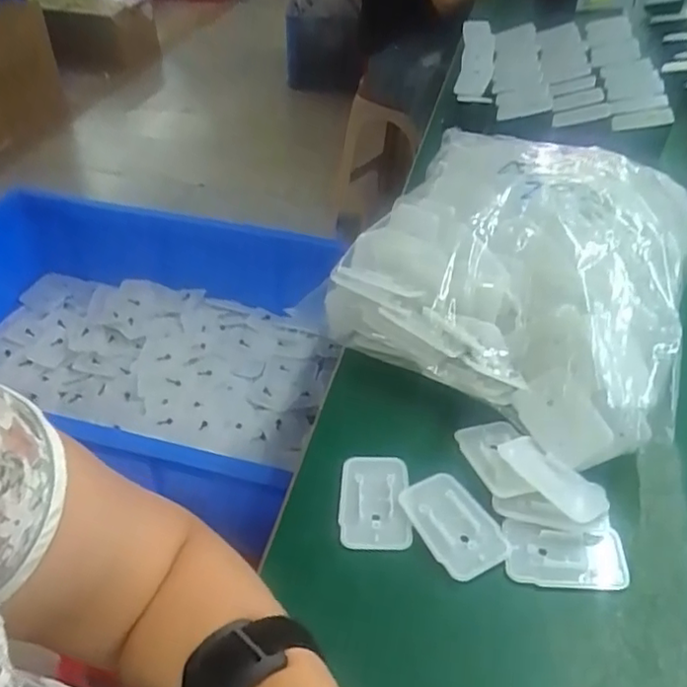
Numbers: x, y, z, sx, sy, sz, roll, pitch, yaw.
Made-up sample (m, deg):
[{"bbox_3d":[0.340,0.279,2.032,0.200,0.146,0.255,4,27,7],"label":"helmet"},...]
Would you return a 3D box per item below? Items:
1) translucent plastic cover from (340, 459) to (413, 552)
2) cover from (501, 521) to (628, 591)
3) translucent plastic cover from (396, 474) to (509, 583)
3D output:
[{"bbox_3d":[0.020,0.101,0.414,0.044,0.006,0.067,1,41,0],"label":"translucent plastic cover"},{"bbox_3d":[0.132,0.126,0.382,0.069,0.007,0.037,7,42,6],"label":"cover"},{"bbox_3d":[0.068,0.112,0.401,0.041,0.009,0.070,-21,46,-23],"label":"translucent plastic cover"}]

